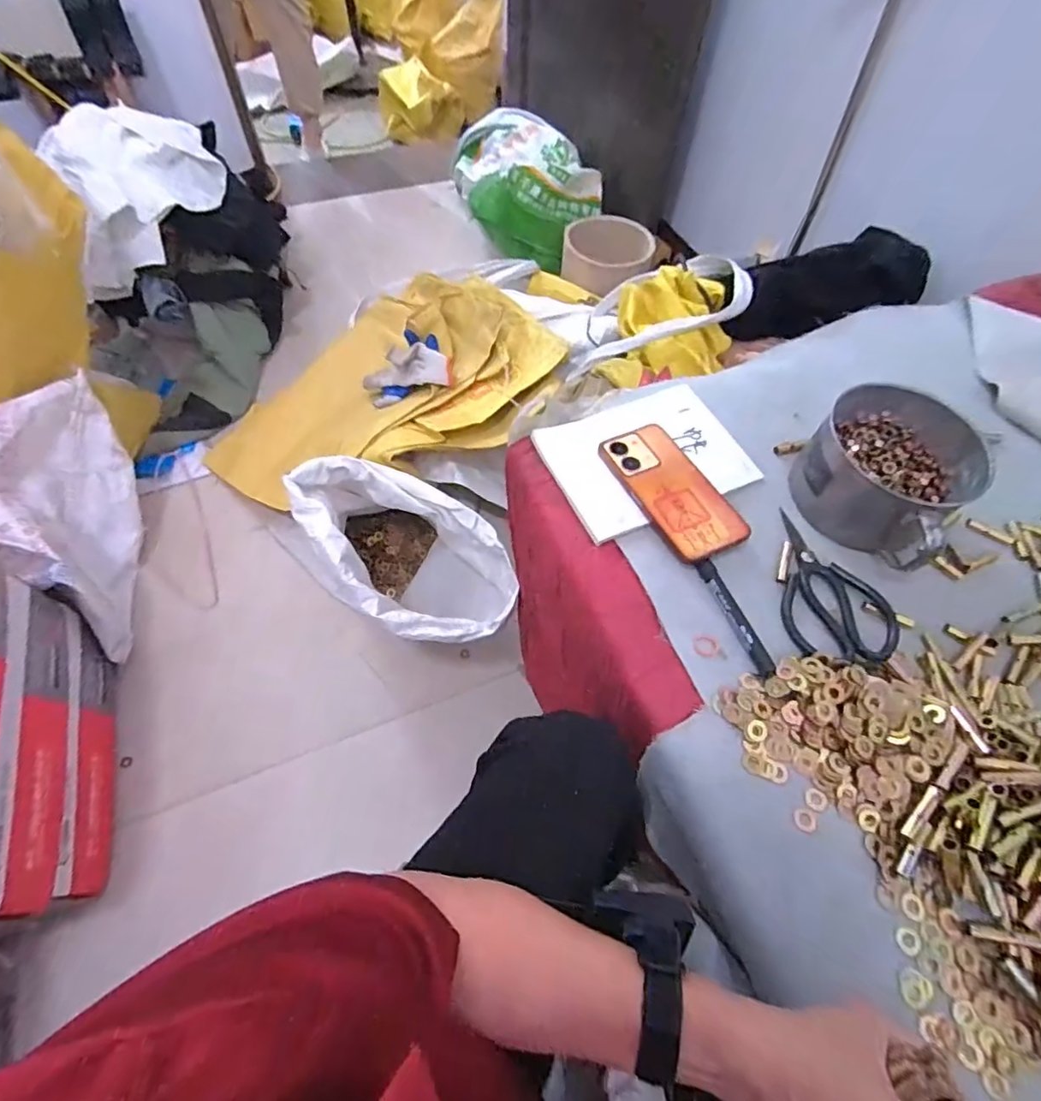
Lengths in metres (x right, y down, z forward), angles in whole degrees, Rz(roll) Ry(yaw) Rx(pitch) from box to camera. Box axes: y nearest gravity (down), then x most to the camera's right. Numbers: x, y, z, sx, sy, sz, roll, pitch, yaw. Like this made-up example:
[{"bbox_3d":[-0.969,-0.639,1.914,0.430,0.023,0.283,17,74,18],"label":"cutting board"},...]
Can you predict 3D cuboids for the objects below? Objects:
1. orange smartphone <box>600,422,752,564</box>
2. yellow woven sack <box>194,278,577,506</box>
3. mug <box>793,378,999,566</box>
[{"bbox_3d":[0.152,-0.063,0.563,0.081,0.011,0.166,-25,63,-8],"label":"orange smartphone"},{"bbox_3d":[-0.290,-0.329,1.127,0.697,0.189,0.567,-29,64,-19],"label":"yellow woven sack"},{"bbox_3d":[0.360,-0.076,0.543,0.143,0.093,0.143,1,59,-2],"label":"mug"}]

